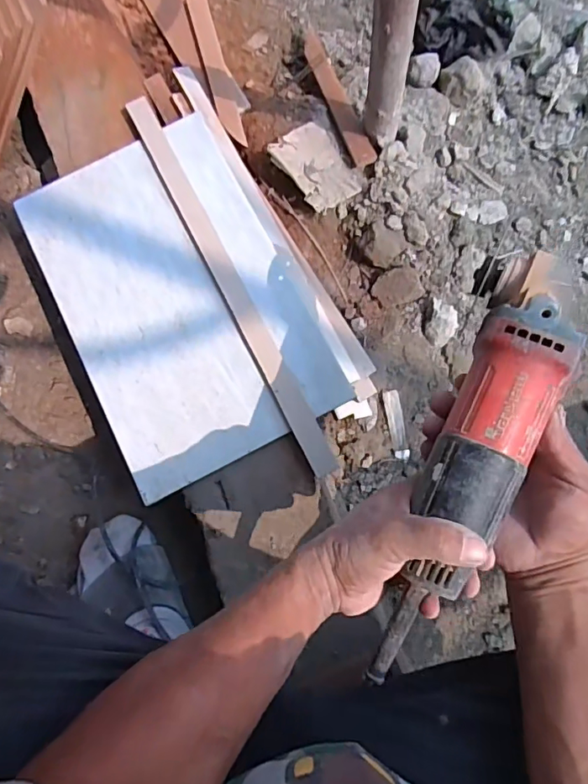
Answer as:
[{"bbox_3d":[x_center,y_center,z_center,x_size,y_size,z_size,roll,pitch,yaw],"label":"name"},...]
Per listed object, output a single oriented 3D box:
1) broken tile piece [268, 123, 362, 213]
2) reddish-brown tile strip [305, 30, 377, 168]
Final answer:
[{"bbox_3d":[0.030,-0.296,0.665,0.093,0.016,0.115,-38,90,-26],"label":"broken tile piece"},{"bbox_3d":[0.056,-0.409,0.700,0.033,0.014,0.245,-17,72,-2],"label":"reddish-brown tile strip"}]

